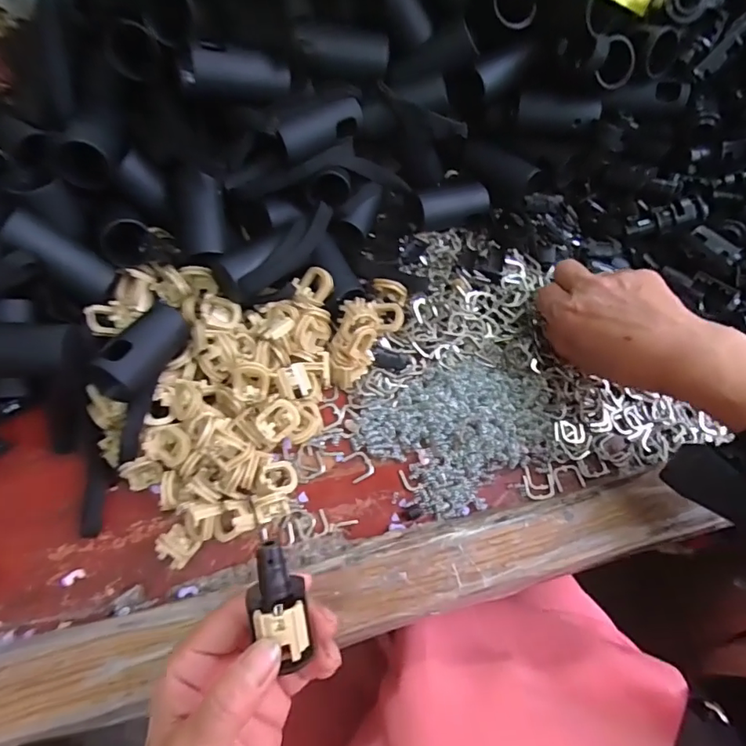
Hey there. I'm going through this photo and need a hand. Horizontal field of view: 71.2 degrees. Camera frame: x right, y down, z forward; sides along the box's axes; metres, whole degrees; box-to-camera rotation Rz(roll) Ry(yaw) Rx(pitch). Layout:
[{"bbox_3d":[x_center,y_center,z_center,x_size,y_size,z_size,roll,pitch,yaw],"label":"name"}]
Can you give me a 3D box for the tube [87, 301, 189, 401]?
[{"bbox_3d":[-0.138,-0.014,0.314,0.023,0.026,0.070,22,49,5],"label":"tube"}]

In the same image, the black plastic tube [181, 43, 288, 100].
[{"bbox_3d":[-0.084,-0.181,0.321,0.064,0.036,0.031,-4,71,-19],"label":"black plastic tube"}]

